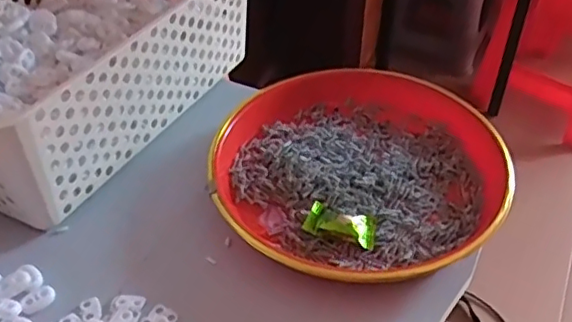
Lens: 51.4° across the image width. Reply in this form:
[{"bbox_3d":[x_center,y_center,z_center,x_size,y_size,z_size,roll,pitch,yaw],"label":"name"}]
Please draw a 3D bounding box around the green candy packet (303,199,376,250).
[{"bbox_3d":[0.039,0.044,0.421,0.051,0.010,0.027,18,44,19],"label":"green candy packet"}]

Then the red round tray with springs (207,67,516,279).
[{"bbox_3d":[0.057,0.002,0.457,0.210,0.037,0.216,0,41,0],"label":"red round tray with springs"}]

